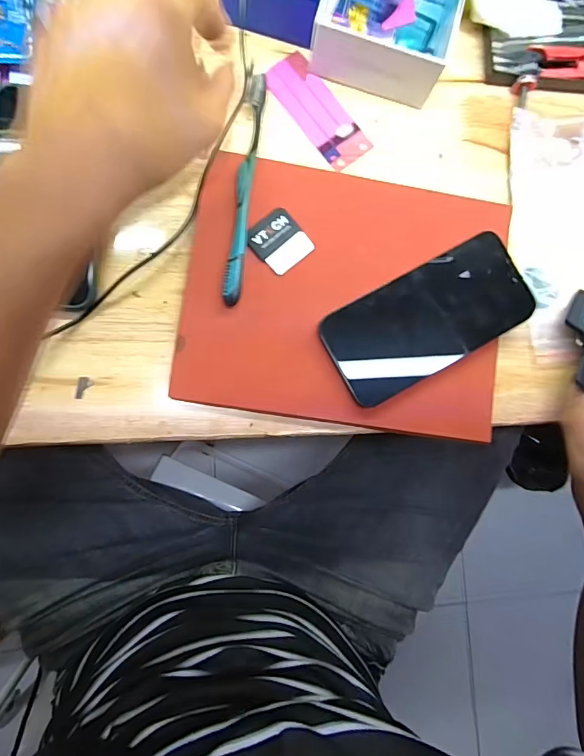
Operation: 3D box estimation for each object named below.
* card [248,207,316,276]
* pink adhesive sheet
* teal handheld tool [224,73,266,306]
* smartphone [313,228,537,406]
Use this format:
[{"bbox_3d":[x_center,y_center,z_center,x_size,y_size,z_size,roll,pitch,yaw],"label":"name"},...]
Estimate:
[{"bbox_3d":[-0.009,-0.105,0.320,0.039,0.004,0.042,-43,90,-8],"label":"card"},{"bbox_3d":[0.021,-0.220,0.346,0.040,0.004,0.102,-40,89,-9],"label":"pink adhesive sheet"},{"bbox_3d":[-0.036,-0.143,0.313,0.013,0.012,0.177,7,88,-5],"label":"teal handheld tool"},{"bbox_3d":[0.104,-0.045,0.315,0.156,0.013,0.074,-29,91,-1],"label":"smartphone"}]

